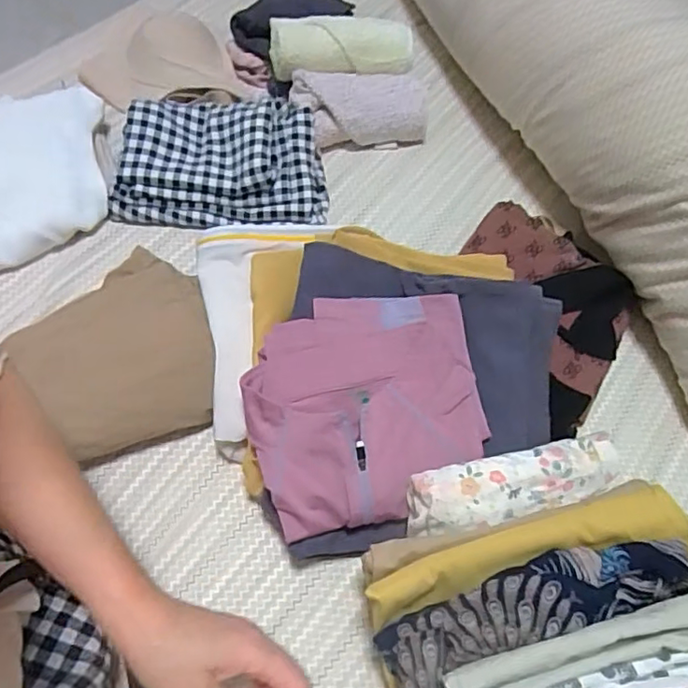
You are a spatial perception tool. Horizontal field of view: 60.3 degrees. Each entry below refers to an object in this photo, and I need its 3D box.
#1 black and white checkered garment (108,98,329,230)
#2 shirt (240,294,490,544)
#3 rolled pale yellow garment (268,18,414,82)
[{"bbox_3d":[-0.143,-0.207,0.690,0.244,0.073,0.148,1,64,-1],"label":"black and white checkered garment"},{"bbox_3d":[0.020,0.052,0.528,0.207,0.048,0.198,-10,64,-6],"label":"shirt"},{"bbox_3d":[-0.002,-0.362,0.735,0.177,0.057,0.072,-7,64,-5],"label":"rolled pale yellow garment"}]

